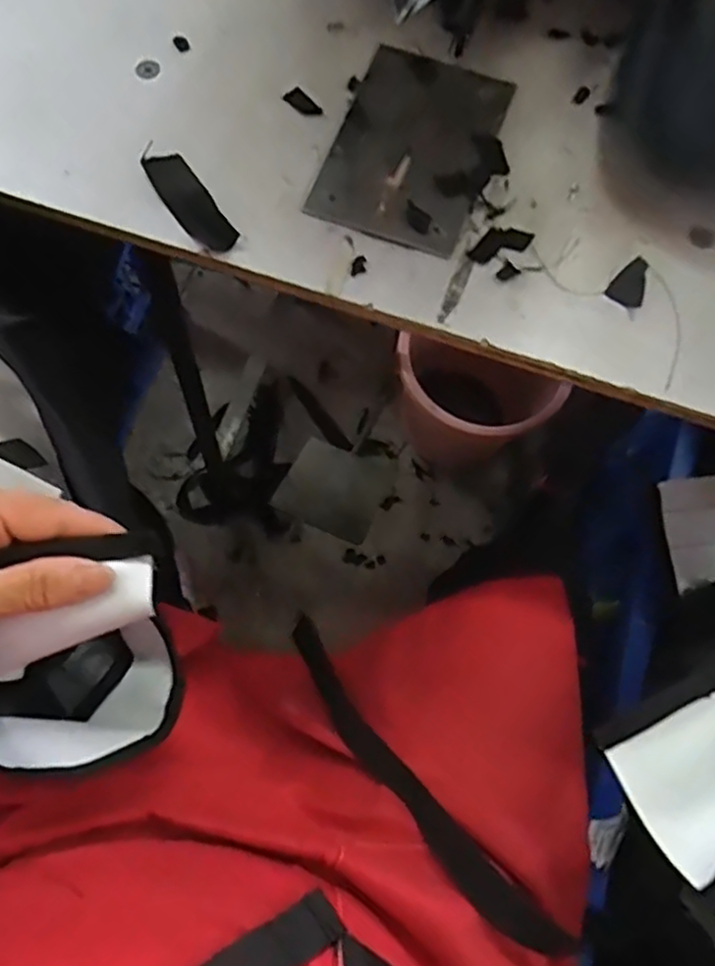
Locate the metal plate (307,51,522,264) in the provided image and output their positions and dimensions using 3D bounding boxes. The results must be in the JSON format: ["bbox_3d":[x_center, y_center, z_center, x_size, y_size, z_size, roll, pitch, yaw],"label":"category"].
[{"bbox_3d":[0.035,-0.209,0.424,0.092,0.008,0.138,19,72,4],"label":"metal plate"}]

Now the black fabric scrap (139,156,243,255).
[{"bbox_3d":[-0.099,-0.167,0.402,0.025,0.006,0.077,-32,76,-11],"label":"black fabric scrap"}]

